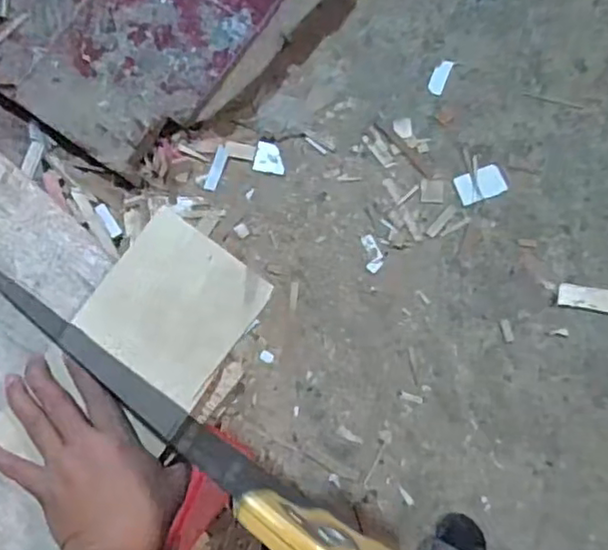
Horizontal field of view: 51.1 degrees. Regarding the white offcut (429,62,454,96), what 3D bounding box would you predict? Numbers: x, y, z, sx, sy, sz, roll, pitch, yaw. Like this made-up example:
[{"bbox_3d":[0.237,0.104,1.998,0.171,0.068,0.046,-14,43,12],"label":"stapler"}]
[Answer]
[{"bbox_3d":[0.265,-0.385,1.237,0.030,0.004,0.071,22,84,6],"label":"white offcut"}]

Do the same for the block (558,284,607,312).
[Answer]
[{"bbox_3d":[0.532,0.044,1.163,0.127,0.009,0.045,8,83,4],"label":"block"}]

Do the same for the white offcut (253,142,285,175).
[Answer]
[{"bbox_3d":[-0.066,-0.229,1.253,0.059,0.011,0.058,8,83,4],"label":"white offcut"}]

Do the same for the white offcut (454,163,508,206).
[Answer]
[{"bbox_3d":[0.336,-0.172,1.211,0.091,0.010,0.056,-20,82,0],"label":"white offcut"}]

